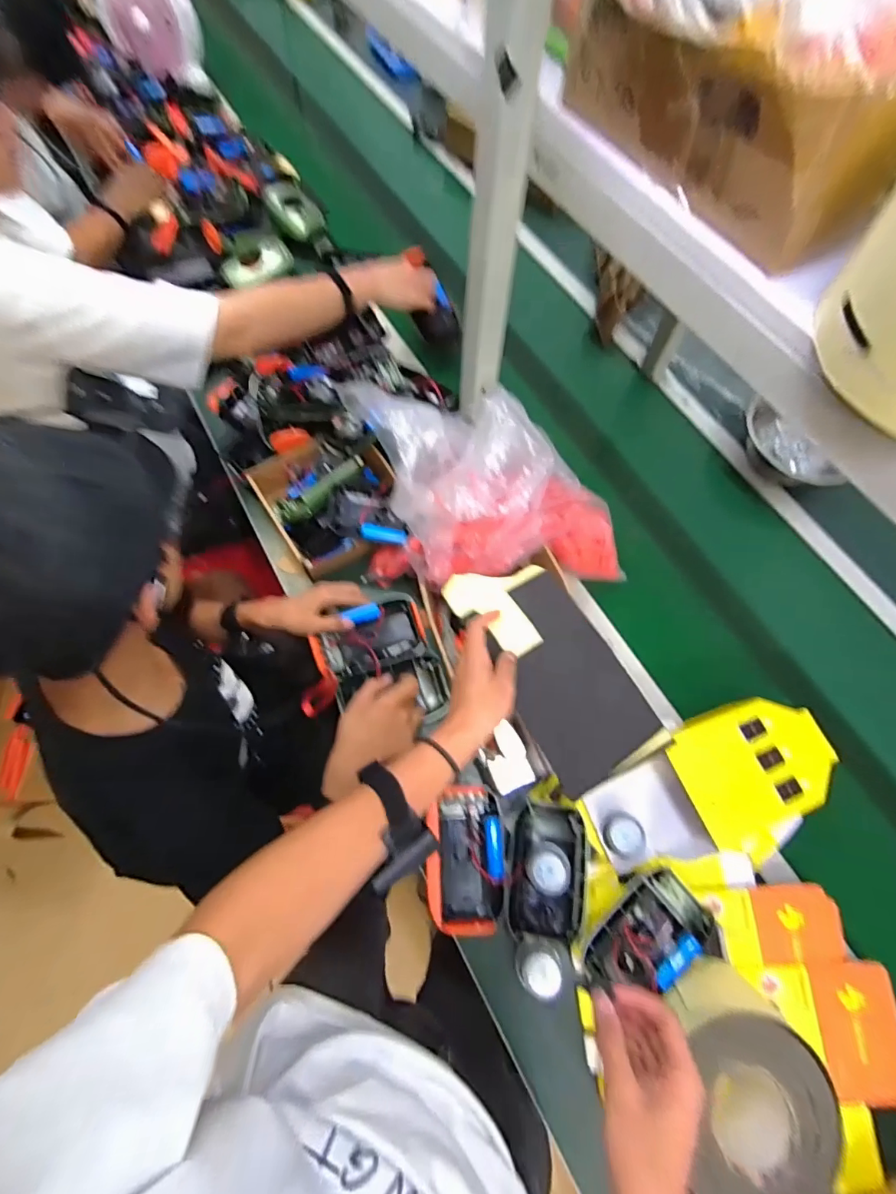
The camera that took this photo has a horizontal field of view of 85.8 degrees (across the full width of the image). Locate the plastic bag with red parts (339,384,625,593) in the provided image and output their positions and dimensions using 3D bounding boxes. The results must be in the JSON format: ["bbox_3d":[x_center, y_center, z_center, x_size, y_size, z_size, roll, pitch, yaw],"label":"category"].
[{"bbox_3d":[0.087,-0.151,0.699,0.407,0.251,0.206,-2,68,-2],"label":"plastic bag with red parts"}]

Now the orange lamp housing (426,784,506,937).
[{"bbox_3d":[0.025,0.338,0.634,0.096,0.055,0.163,3,67,0],"label":"orange lamp housing"}]

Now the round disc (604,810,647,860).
[{"bbox_3d":[0.232,0.315,0.640,0.047,0.036,0.052,1,67,-1],"label":"round disc"}]

